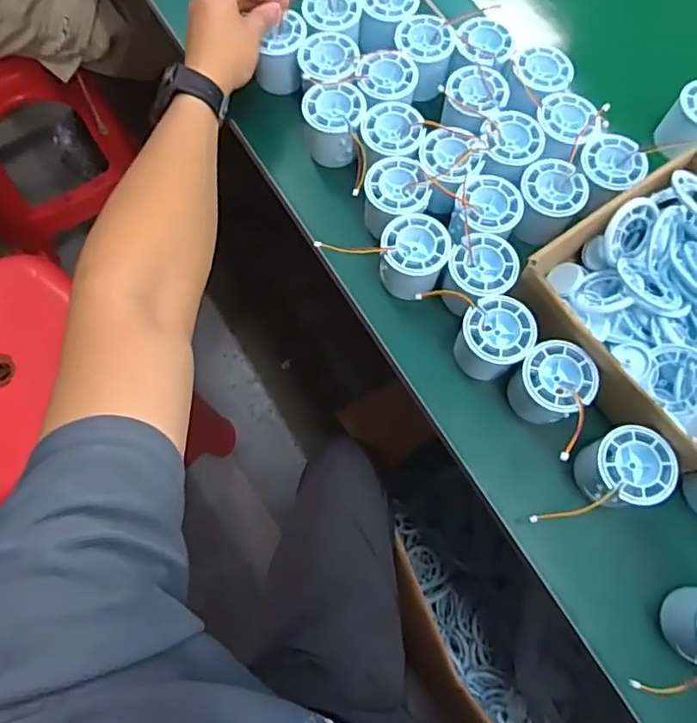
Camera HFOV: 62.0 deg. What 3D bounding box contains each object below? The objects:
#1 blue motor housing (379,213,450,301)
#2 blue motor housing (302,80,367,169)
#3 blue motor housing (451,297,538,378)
[{"bbox_3d":[0.052,-0.083,0.492,0.054,0.059,0.057,1,71,-2],"label":"blue motor housing"},{"bbox_3d":[-0.013,-0.214,0.530,0.053,0.053,0.055,1,71,-2],"label":"blue motor housing"},{"bbox_3d":[0.114,-0.017,0.464,0.054,0.049,0.052,1,71,-2],"label":"blue motor housing"}]

